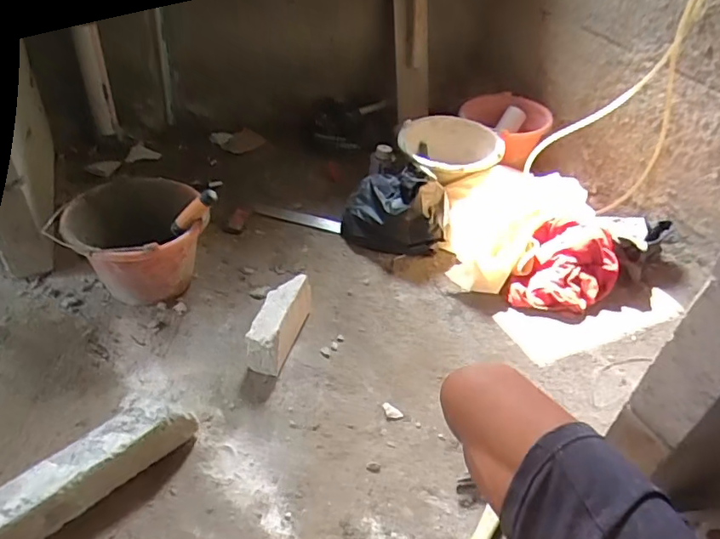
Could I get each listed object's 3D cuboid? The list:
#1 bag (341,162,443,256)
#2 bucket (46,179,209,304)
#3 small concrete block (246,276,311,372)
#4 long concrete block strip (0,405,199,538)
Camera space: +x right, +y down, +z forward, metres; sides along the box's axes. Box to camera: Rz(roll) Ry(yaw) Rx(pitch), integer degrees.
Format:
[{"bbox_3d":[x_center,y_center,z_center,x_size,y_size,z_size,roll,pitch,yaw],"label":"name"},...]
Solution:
[{"bbox_3d":[0.074,-0.154,1.171,0.223,0.159,0.192,7,40,4],"label":"bag"},{"bbox_3d":[-0.409,-0.041,0.968,0.214,0.173,0.227,2,40,-2],"label":"bucket"},{"bbox_3d":[-0.143,0.096,0.919,0.075,0.082,0.186,11,40,9],"label":"small concrete block"},{"bbox_3d":[-0.395,0.294,0.657,0.380,0.083,0.064,-30,50,-34],"label":"long concrete block strip"}]

